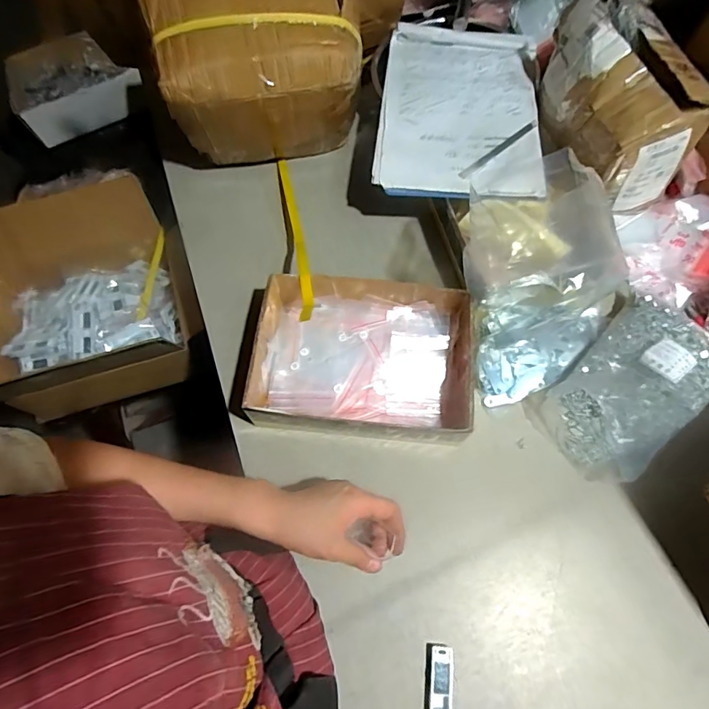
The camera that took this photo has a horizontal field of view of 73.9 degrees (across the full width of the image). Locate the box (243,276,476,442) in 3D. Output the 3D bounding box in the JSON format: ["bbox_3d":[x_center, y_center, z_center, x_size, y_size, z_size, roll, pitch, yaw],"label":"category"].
[{"bbox_3d":[0.008,0.007,0.572,0.259,0.073,0.184,5,67,3],"label":"box"}]

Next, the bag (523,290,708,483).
[{"bbox_3d":[0.331,0.037,0.549,0.220,0.087,0.146,-38,71,-14],"label":"bag"}]

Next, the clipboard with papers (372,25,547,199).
[{"bbox_3d":[0.147,-0.348,0.664,0.214,0.018,0.302,4,67,3],"label":"clipboard with papers"}]

